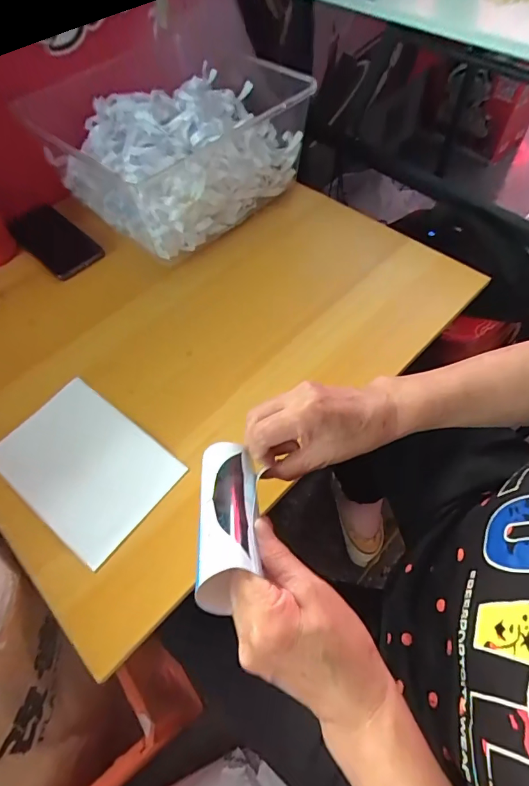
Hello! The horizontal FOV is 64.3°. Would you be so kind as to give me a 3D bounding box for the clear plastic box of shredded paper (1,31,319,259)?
[{"bbox_3d":[-0.122,-0.335,0.581,0.274,0.133,0.289,38,68,23],"label":"clear plastic box of shredded paper"}]

